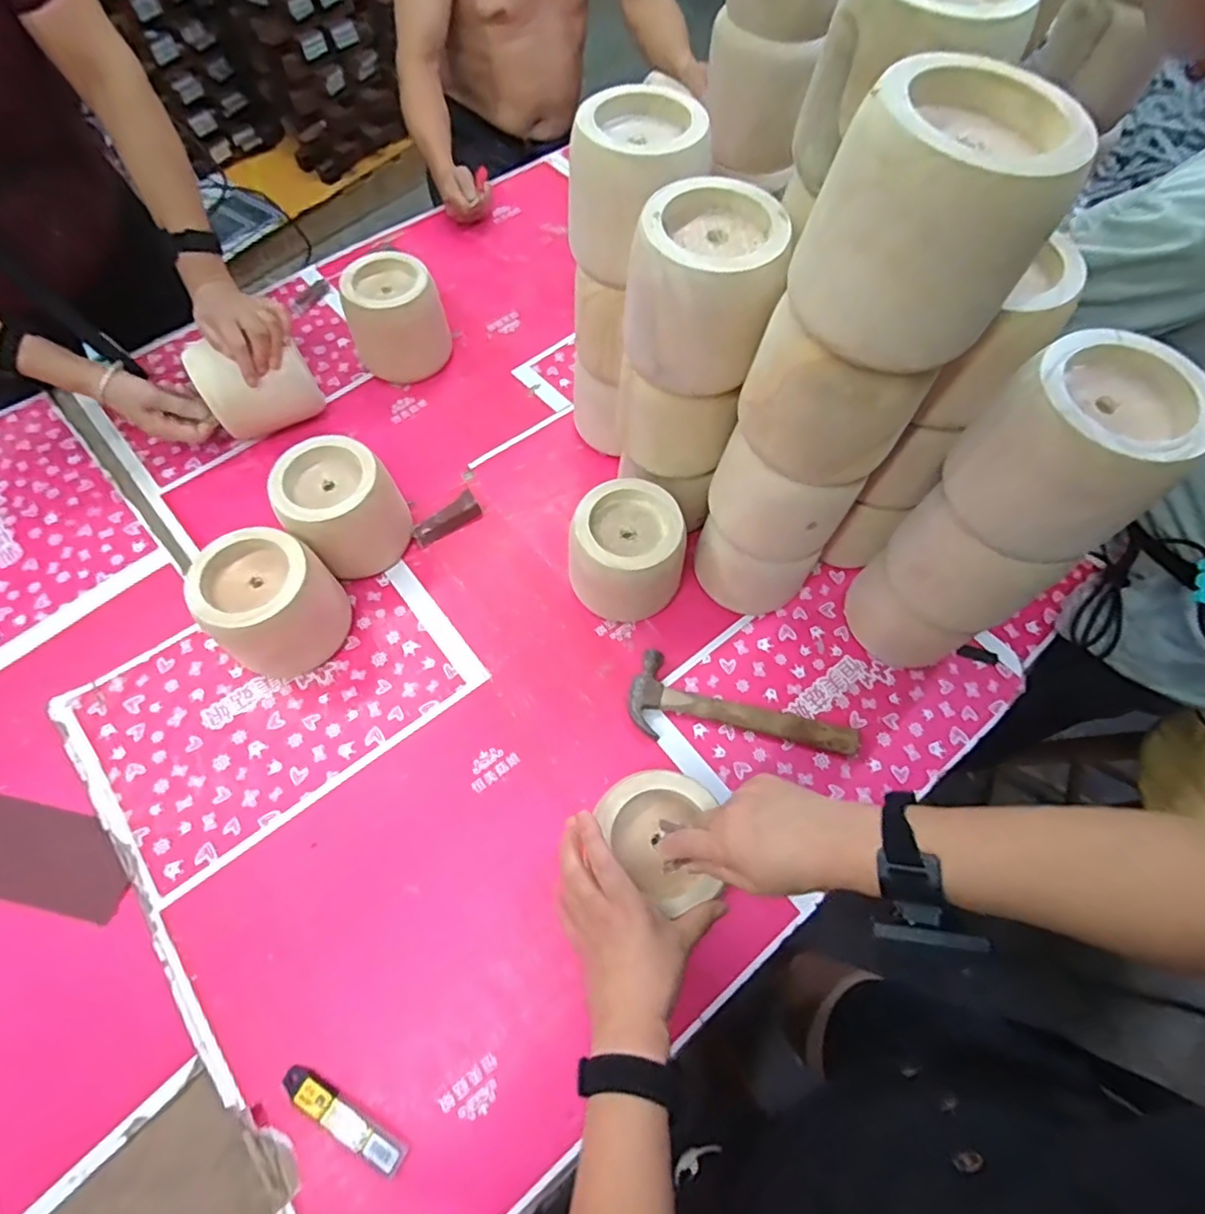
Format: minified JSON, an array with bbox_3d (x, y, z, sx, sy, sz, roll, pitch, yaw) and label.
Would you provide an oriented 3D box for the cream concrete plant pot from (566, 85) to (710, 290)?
[{"bbox_3d":[0.030,-0.404,0.594,0.119,0.117,0.110,-13,65,-7],"label":"cream concrete plant pot"}]

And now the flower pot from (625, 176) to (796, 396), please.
[{"bbox_3d":[0.085,-0.278,0.537,0.118,0.119,0.121,6,64,2],"label":"flower pot"}]

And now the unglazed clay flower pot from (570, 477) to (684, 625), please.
[{"bbox_3d":[0.029,-0.066,0.726,0.122,0.120,0.117,1,64,2],"label":"unglazed clay flower pot"}]

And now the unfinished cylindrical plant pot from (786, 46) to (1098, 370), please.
[{"bbox_3d":[0.202,-0.238,0.376,0.121,0.119,0.113,29,67,13],"label":"unfinished cylindrical plant pot"}]

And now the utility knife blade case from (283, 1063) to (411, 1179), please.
[{"bbox_3d":[-0.230,0.452,0.540,0.127,0.015,0.025,27,68,14],"label":"utility knife blade case"}]

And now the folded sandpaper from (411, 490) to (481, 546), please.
[{"bbox_3d":[-0.205,-0.116,0.806,0.092,0.026,0.027,-31,67,-13],"label":"folded sandpaper"}]

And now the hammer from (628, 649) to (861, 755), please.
[{"bbox_3d":[0.163,0.113,0.710,0.258,0.029,0.094,5,64,4],"label":"hammer"}]

